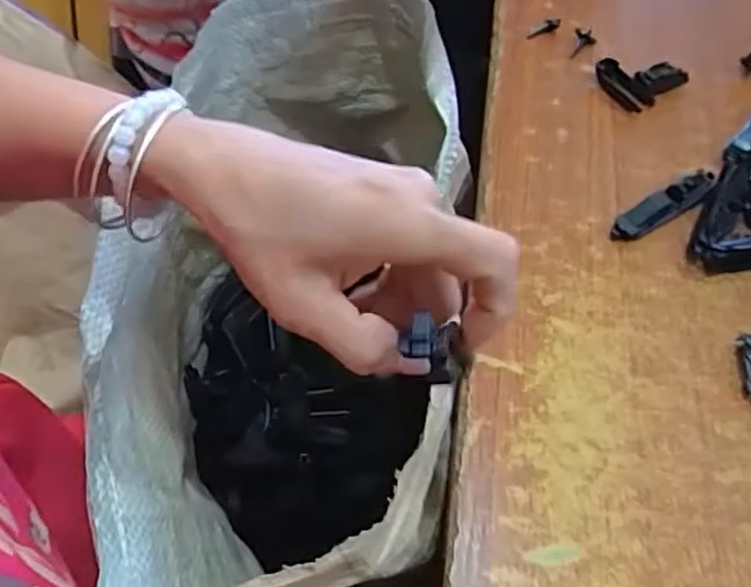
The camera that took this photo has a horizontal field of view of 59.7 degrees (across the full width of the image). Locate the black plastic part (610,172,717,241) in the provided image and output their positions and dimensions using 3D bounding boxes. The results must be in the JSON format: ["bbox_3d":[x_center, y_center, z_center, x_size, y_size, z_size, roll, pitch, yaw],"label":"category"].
[{"bbox_3d":[0.187,-0.058,0.418,0.081,0.019,0.016,-25,62,-13],"label":"black plastic part"}]

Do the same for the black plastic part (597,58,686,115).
[{"bbox_3d":[0.191,-0.160,0.479,0.051,0.014,0.051,-33,64,-17],"label":"black plastic part"}]

